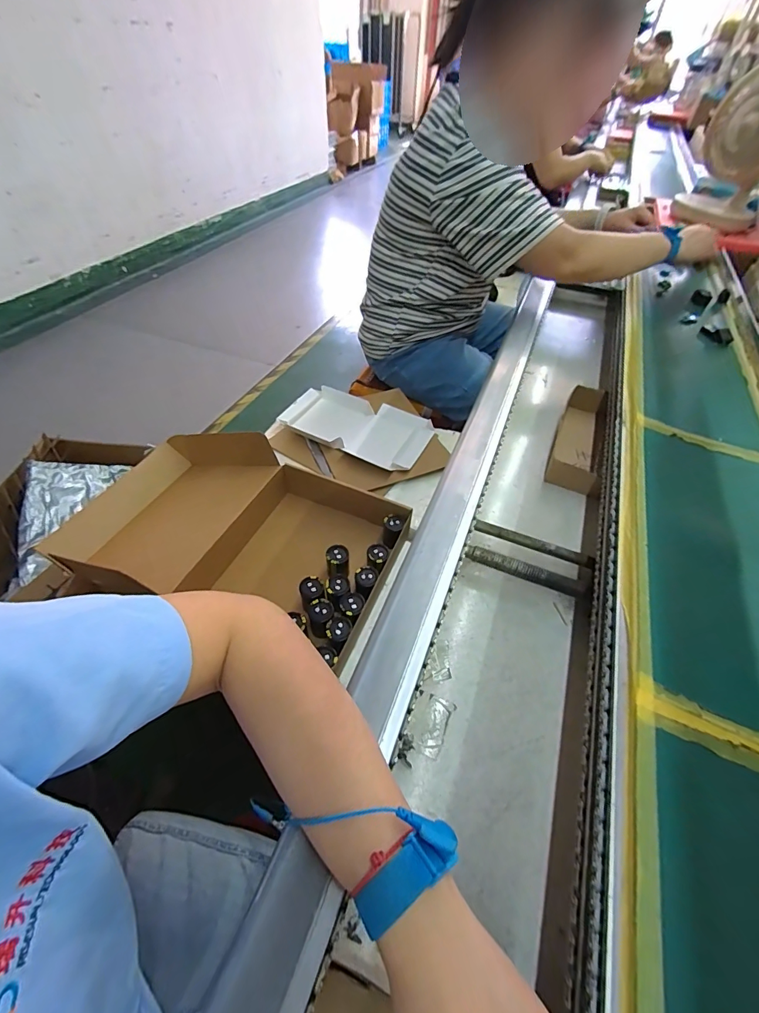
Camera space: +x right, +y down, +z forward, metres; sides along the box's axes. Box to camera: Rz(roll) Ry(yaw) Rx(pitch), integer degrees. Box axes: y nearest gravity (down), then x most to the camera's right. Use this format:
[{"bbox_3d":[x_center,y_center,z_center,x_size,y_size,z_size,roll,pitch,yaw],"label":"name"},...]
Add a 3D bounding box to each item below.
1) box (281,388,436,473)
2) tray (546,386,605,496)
[{"bbox_3d":[-0.046,-0.168,0.853,0.296,0.030,0.163,23,52,17],"label":"box"},{"bbox_3d":[0.329,-0.113,0.676,0.075,0.046,0.233,20,51,15],"label":"tray"}]

